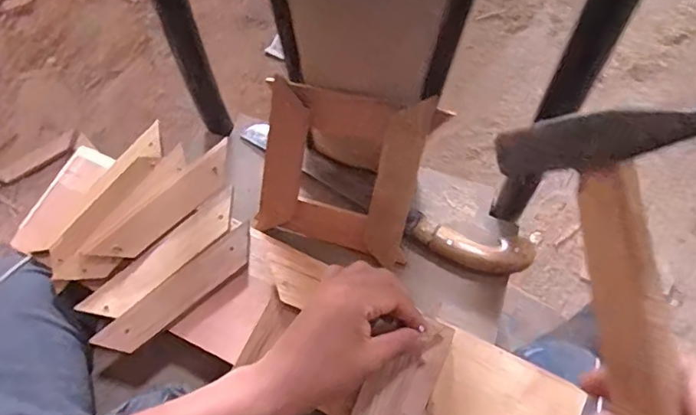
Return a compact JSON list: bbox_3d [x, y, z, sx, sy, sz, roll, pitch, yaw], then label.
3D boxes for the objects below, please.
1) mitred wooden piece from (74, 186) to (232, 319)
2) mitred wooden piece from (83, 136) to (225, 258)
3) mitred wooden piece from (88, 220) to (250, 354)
[{"bbox_3d":[-0.170,0.047,0.497,0.167,0.011,0.037,-40,71,-14],"label":"mitred wooden piece"},{"bbox_3d":[-0.172,-0.001,0.509,0.159,0.013,0.038,-41,71,-14],"label":"mitred wooden piece"},{"bbox_3d":[-0.152,0.075,0.482,0.161,0.008,0.037,-38,70,-13],"label":"mitred wooden piece"}]

